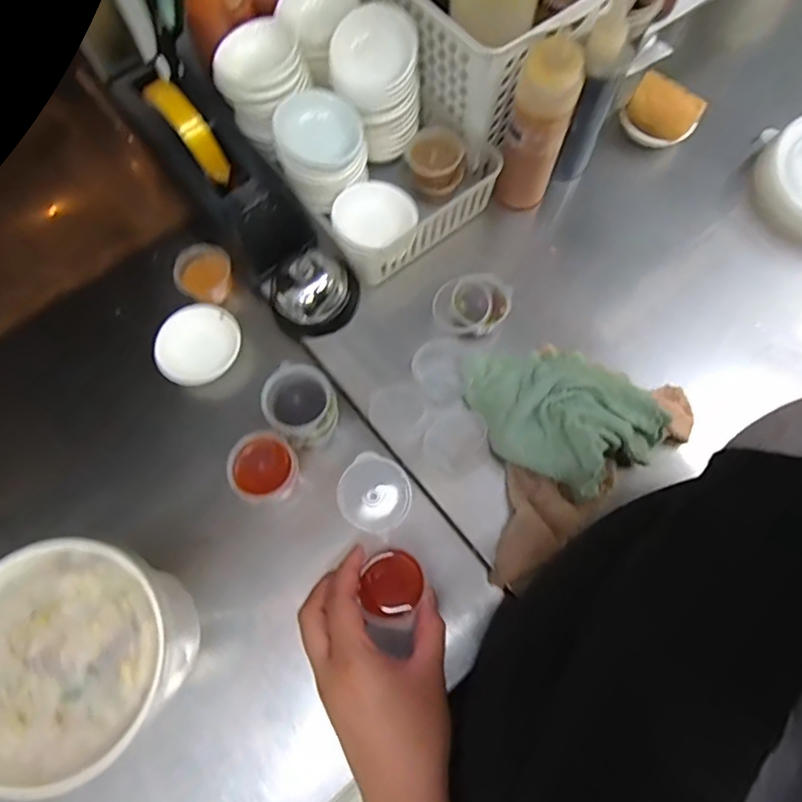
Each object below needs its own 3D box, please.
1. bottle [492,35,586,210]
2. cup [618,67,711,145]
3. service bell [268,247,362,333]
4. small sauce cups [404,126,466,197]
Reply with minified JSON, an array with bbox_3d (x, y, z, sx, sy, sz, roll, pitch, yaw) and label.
[{"bbox_3d":[0.118,-0.233,0.464,0.049,0.153,0.046,15,73,6],"label":"bottle"},{"bbox_3d":[0.257,-0.283,0.526,0.066,0.045,0.049,39,76,12],"label":"cup"},{"bbox_3d":[-0.080,-0.099,0.490,0.072,0.042,0.063,13,72,5],"label":"service bell"},{"bbox_3d":[0.033,-0.226,0.509,0.054,0.033,0.051,0,72,1],"label":"small sauce cups"}]

